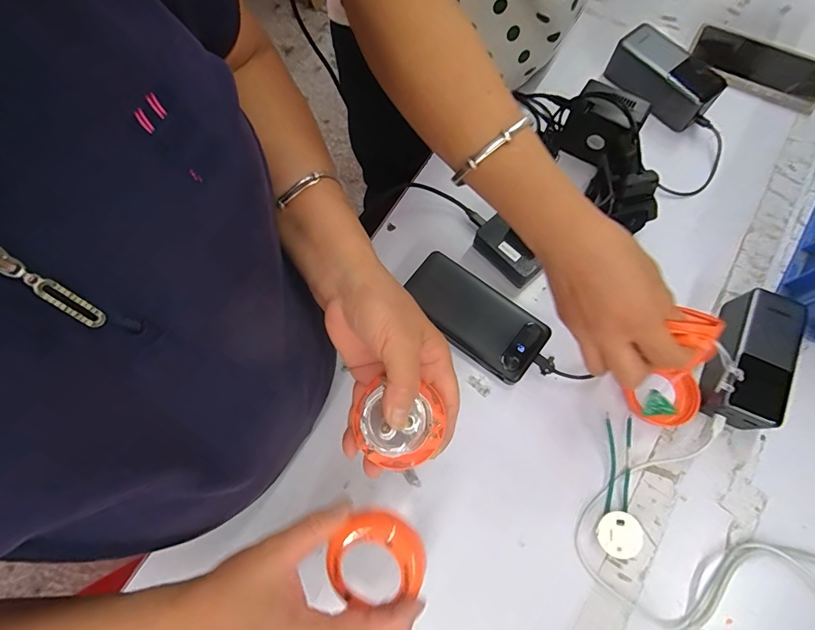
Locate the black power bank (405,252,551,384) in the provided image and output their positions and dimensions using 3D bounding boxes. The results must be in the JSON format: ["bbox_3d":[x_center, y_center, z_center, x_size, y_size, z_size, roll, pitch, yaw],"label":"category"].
[{"bbox_3d":[0.069,0.002,0.468,0.155,0.027,0.075,36,77,12],"label":"black power bank"}]

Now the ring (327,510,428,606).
[{"bbox_3d":[-0.023,0.163,0.293,0.063,0.014,0.057,5,72,3],"label":"ring"}]

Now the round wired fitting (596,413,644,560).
[{"bbox_3d":[0.205,0.163,0.414,0.038,0.020,0.124,13,73,6],"label":"round wired fitting"}]

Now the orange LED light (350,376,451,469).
[{"bbox_3d":[-0.007,0.078,0.298,0.058,0.020,0.053,-1,72,1],"label":"orange LED light"}]

